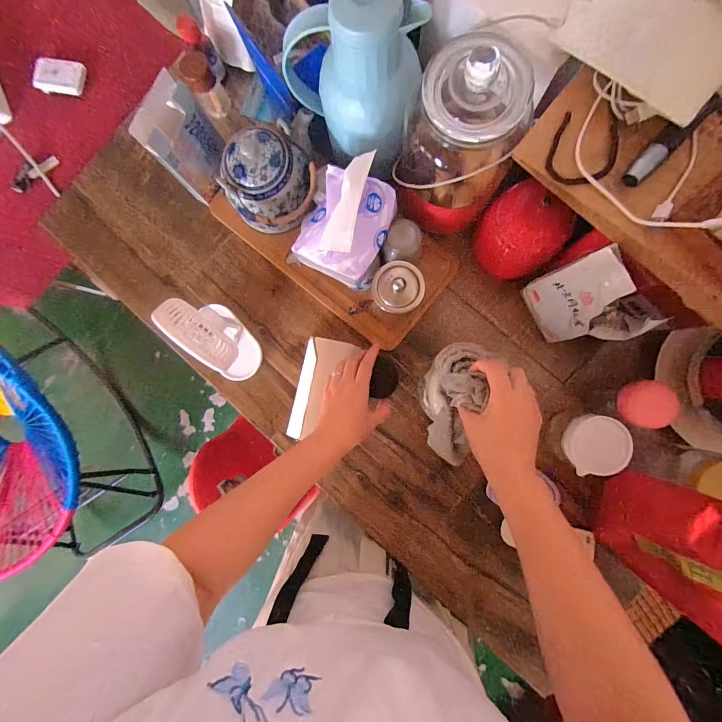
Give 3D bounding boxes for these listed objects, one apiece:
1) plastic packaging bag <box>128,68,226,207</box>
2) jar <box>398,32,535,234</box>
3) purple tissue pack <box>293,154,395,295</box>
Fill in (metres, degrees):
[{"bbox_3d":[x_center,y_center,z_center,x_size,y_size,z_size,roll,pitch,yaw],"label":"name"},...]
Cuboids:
[{"bbox_3d":[-0.258,-0.322,0.516,0.027,0.168,0.096,31,90,5],"label":"plastic packaging bag"},{"bbox_3d":[0.124,-0.275,0.443,0.141,0.223,0.146,6,88,4],"label":"jar"},{"bbox_3d":[-0.022,-0.184,0.464,0.110,0.115,0.135,24,89,5],"label":"purple tissue pack"}]

